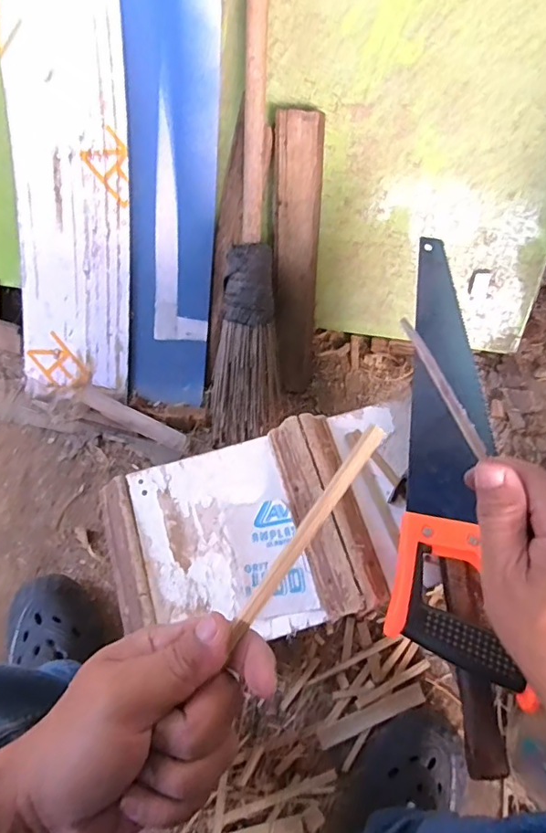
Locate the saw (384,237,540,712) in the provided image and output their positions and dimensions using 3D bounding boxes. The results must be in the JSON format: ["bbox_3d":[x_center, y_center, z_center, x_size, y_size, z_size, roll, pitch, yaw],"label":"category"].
[{"bbox_3d":[0.149,0.014,0.466,0.102,0.028,0.420,1,68,1],"label":"saw"}]

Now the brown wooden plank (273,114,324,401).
[{"bbox_3d":[0.036,-0.220,0.748,0.066,0.390,0.048,0,26,0],"label":"brown wooden plank"}]

